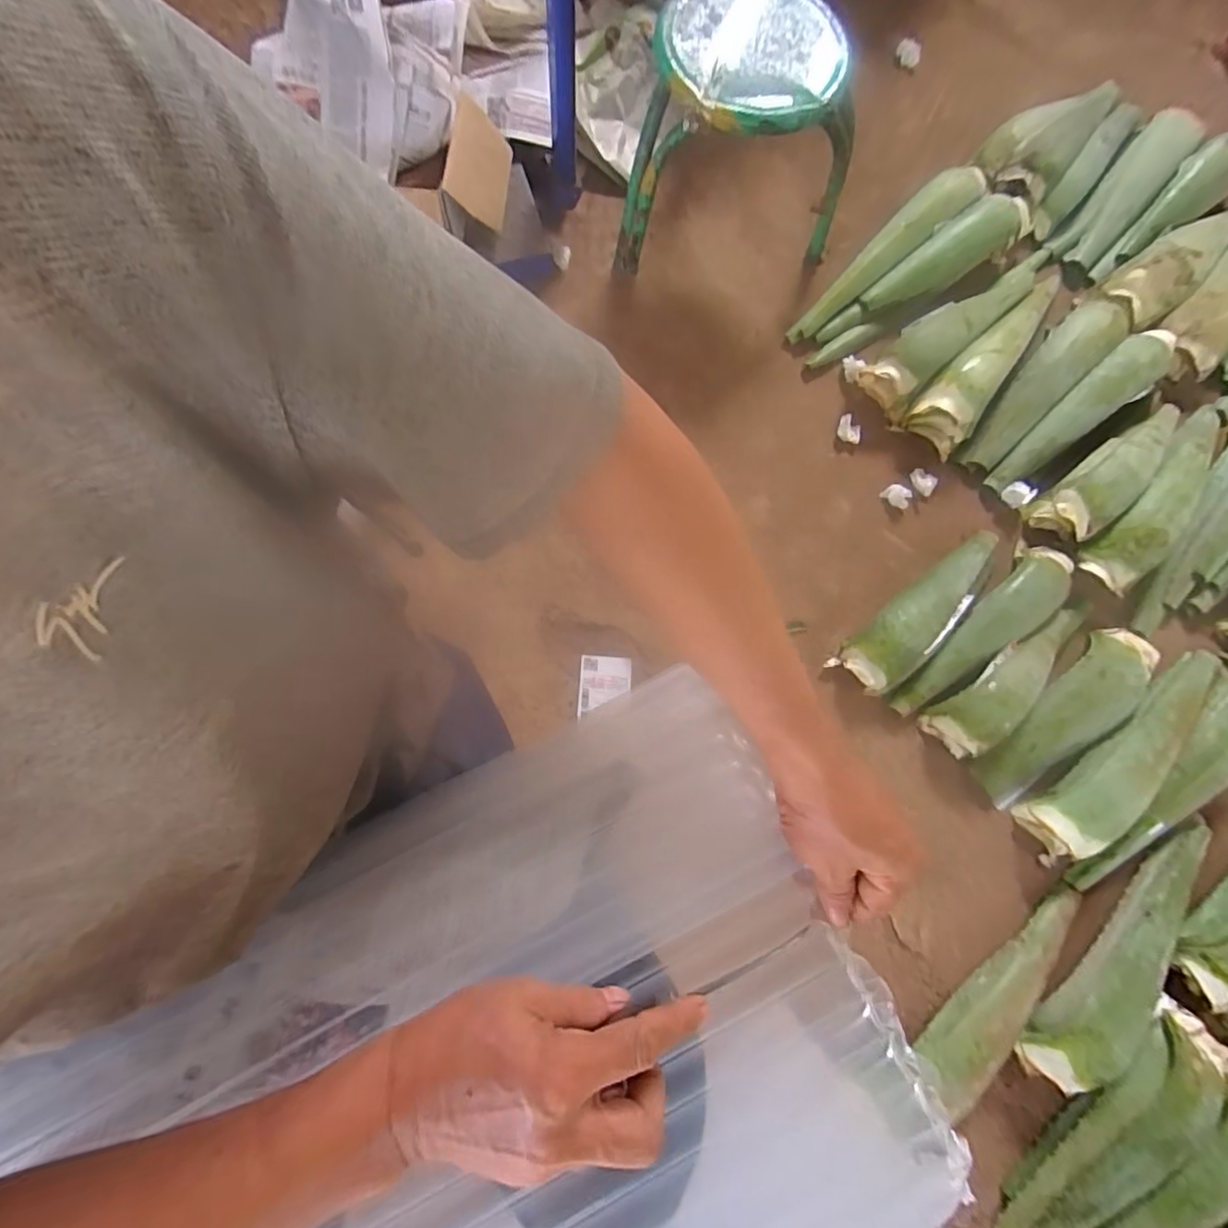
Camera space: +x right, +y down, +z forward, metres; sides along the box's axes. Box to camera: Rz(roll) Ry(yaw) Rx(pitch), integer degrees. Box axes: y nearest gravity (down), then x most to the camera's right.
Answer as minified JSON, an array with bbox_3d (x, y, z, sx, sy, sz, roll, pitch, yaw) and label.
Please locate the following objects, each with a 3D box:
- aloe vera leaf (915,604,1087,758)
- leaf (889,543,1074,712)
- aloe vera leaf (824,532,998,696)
[{"bbox_3d":[0.620,0.079,0.850,0.341,0.070,0.083,-37,81,-14],"label":"aloe vera leaf"},{"bbox_3d":[0.576,0.028,0.865,0.374,0.054,0.086,-41,82,-15],"label":"leaf"},{"bbox_3d":[0.492,-0.014,0.870,0.346,0.066,0.096,-40,81,-14],"label":"aloe vera leaf"}]

